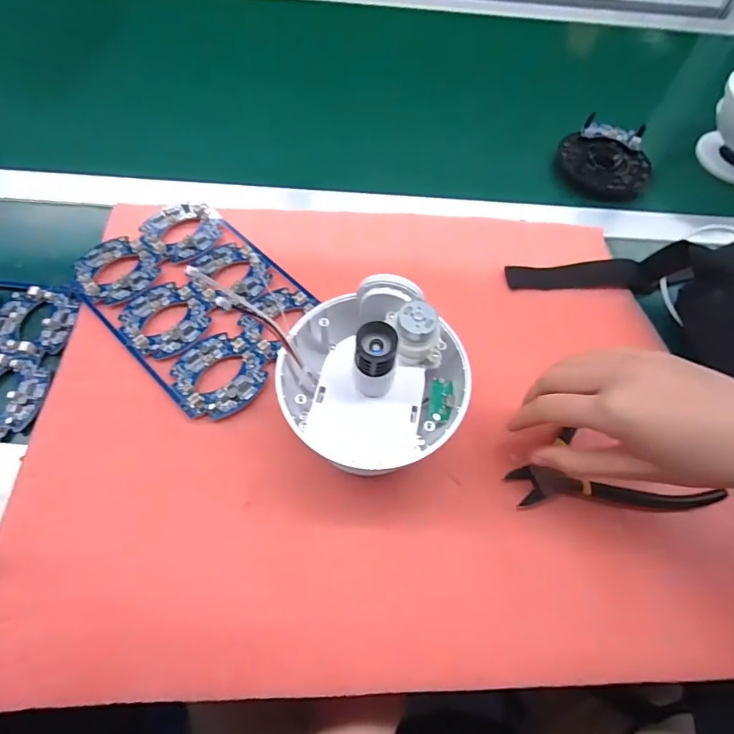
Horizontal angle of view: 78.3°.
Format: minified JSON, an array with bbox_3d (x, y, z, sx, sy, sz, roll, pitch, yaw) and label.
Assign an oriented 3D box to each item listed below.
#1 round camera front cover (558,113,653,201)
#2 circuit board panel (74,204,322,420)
[{"bbox_3d":[0.265,-0.227,0.503,0.097,0.025,0.104,24,66,10],"label":"round camera front cover"},{"bbox_3d":[-0.142,-0.059,0.377,0.199,0.007,0.134,41,70,17],"label":"circuit board panel"}]

